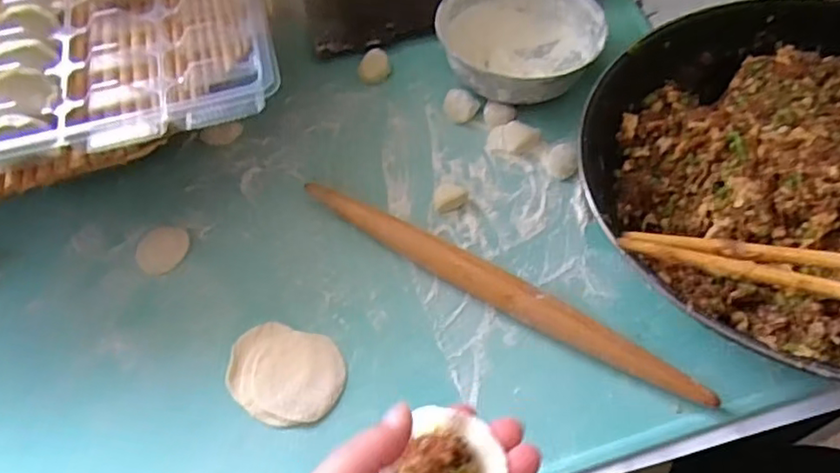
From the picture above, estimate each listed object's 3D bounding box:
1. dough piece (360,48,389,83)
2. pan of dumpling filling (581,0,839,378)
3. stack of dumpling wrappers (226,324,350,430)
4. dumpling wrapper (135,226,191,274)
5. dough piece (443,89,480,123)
[{"bbox_3d":[-0.044,-0.162,0.586,0.027,0.016,0.032,-5,57,-2],"label":"dough piece"},{"bbox_3d":[0.276,-0.051,0.434,0.296,0.085,0.271,-1,57,1],"label":"pan of dumpling filling"},{"bbox_3d":[-0.091,0.093,0.423,0.078,0.012,0.066,12,58,9],"label":"stack of dumpling wrappers"},{"bbox_3d":[-0.197,0.010,0.476,0.037,0.004,0.043,11,58,9],"label":"dumpling wrapper"},{"bbox_3d":[0.037,-0.113,0.556,0.030,0.020,0.030,-1,57,1],"label":"dough piece"}]

